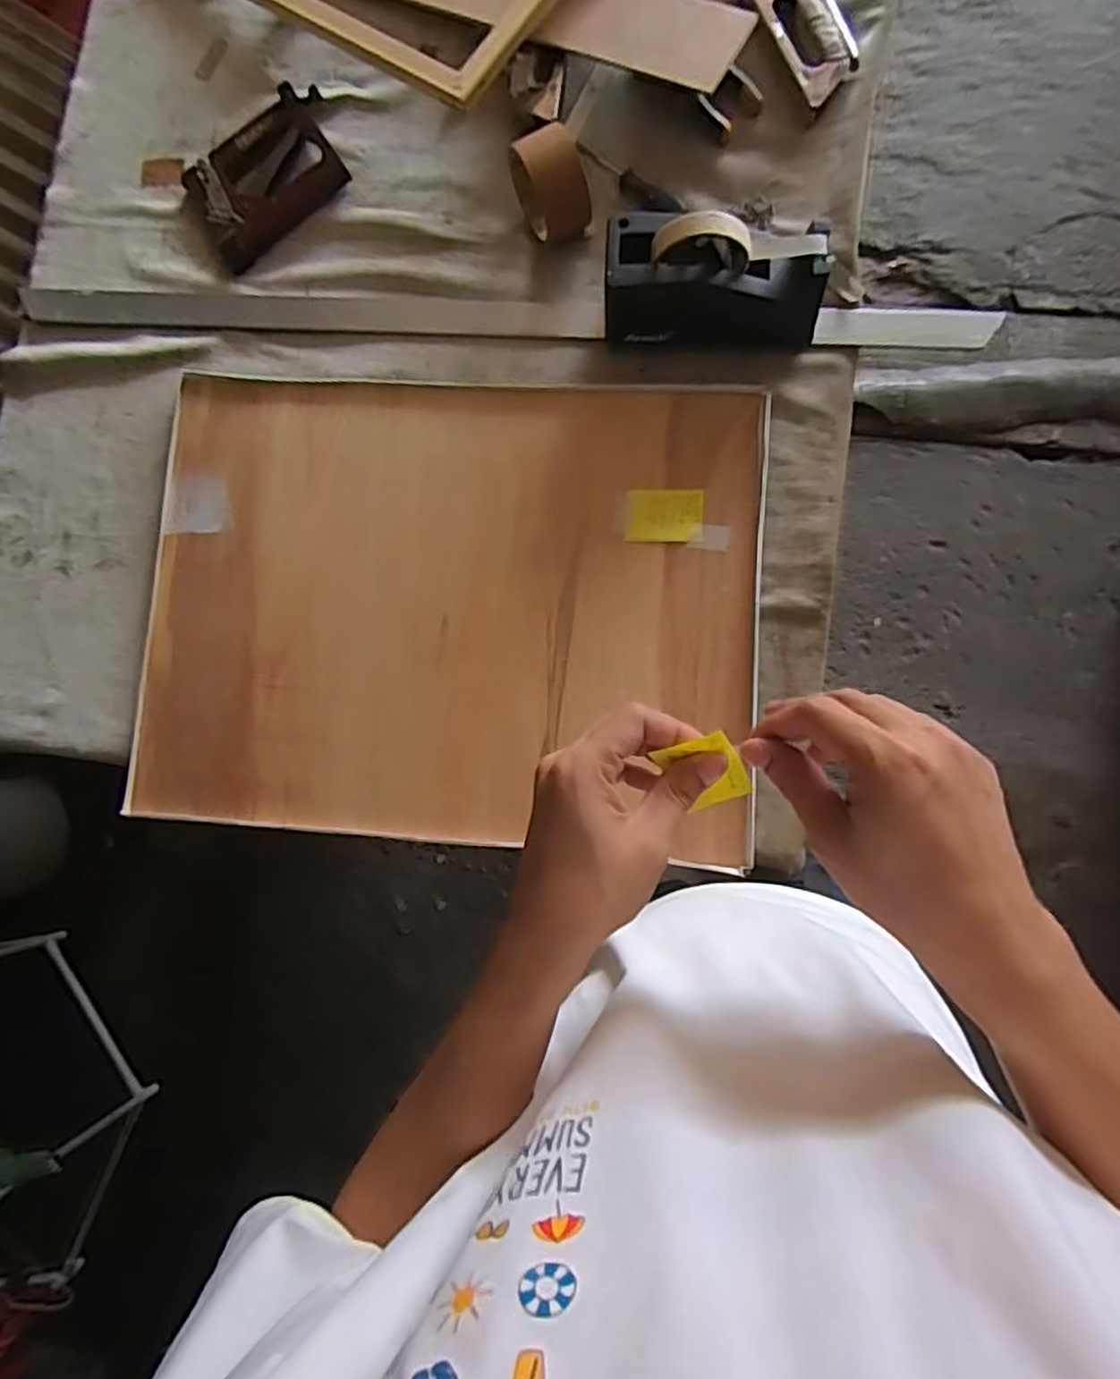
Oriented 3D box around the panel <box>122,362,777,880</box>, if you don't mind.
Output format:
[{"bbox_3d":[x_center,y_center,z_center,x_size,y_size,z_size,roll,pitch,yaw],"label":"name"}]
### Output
[{"bbox_3d":[-0.112,-0.085,0.688,0.603,0.030,0.457,4,84,7],"label":"panel"}]

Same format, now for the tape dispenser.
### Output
[{"bbox_3d":[0.143,-0.385,0.646,0.198,0.102,0.082,3,85,6],"label":"tape dispenser"}]

